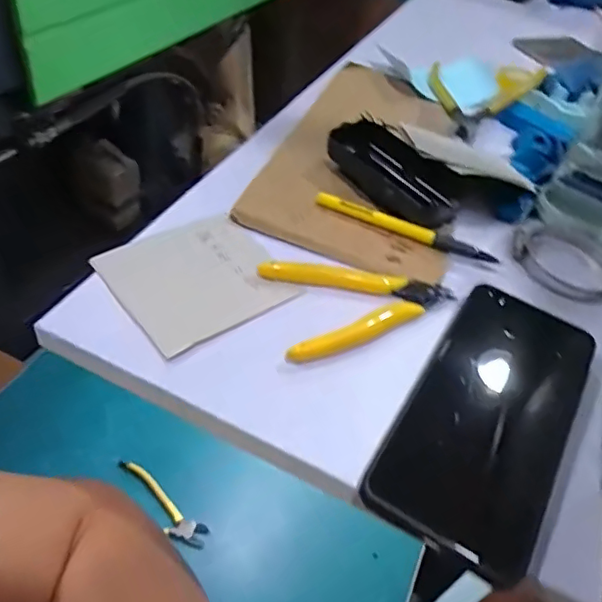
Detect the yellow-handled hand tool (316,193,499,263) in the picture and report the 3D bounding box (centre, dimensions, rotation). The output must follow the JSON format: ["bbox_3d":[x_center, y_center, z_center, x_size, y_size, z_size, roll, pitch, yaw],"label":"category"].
[{"bbox_3d":[0.072,-0.051,0.385,0.126,0.016,0.010,19,45,10],"label":"yellow-handled hand tool"}]

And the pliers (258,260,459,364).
[{"bbox_3d":[0.038,-0.004,0.341,0.112,0.008,0.075,-7,46,-16],"label":"pliers"}]

